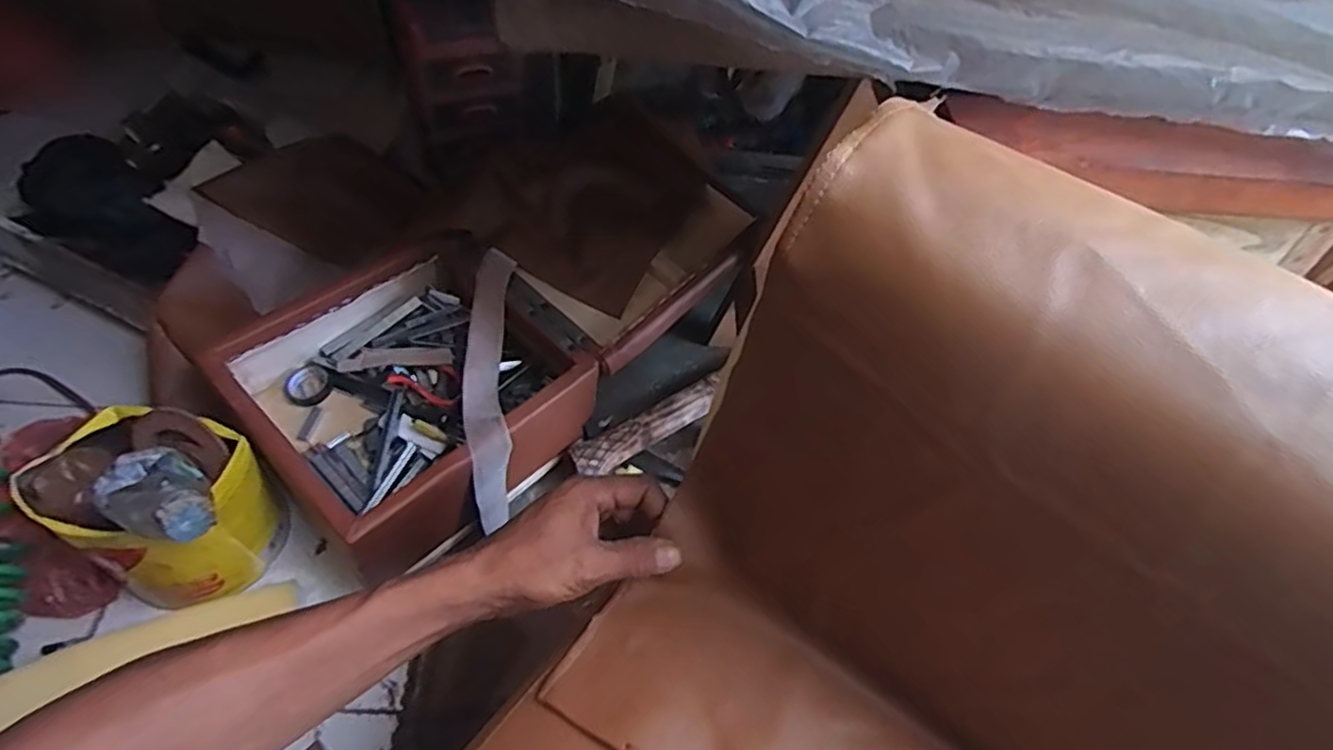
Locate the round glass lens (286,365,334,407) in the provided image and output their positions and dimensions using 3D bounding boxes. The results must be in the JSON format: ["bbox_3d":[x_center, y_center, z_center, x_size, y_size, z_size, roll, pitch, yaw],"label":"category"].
[{"bbox_3d":[-0.386,0.011,0.743,0.046,0.016,0.044,3,55,-4],"label":"round glass lens"}]

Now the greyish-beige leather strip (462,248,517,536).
[{"bbox_3d":[-0.187,-0.003,0.731,0.052,0.063,0.297,-2,55,-7],"label":"greyish-beige leather strip"}]

